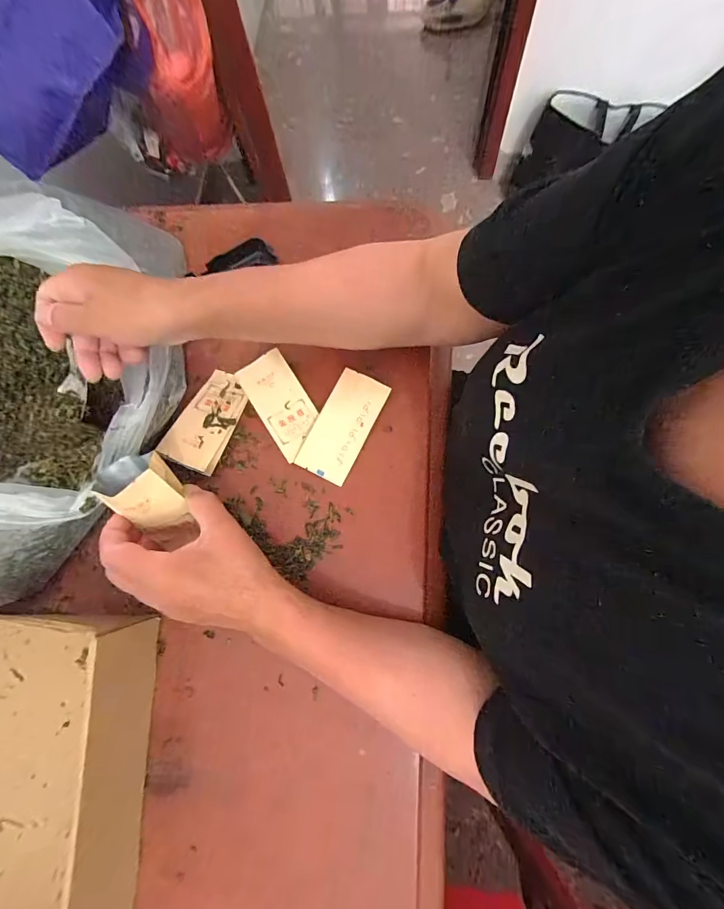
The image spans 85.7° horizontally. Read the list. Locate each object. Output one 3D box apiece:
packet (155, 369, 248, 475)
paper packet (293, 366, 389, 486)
[{"bbox_3d":[-0.153,-0.037,0.391,0.052,0.022,0.103,21,77,6],"label":"packet"},{"bbox_3d":[-0.019,-0.029,0.386,0.053,0.005,0.108,27,85,1],"label":"paper packet"}]

